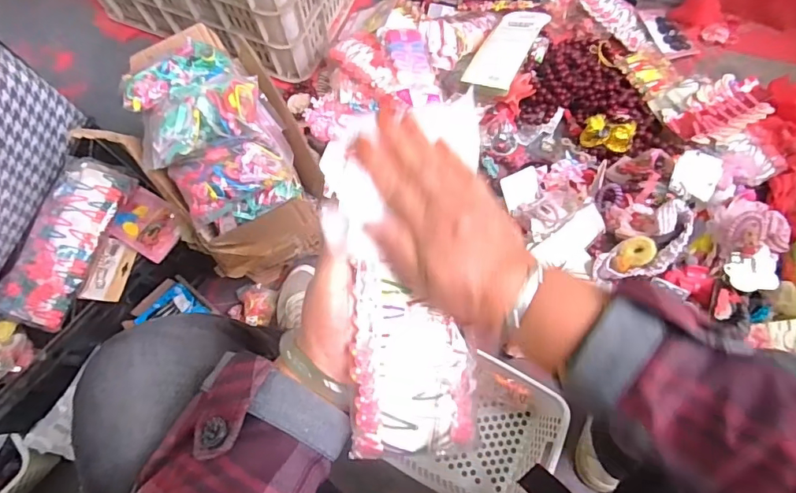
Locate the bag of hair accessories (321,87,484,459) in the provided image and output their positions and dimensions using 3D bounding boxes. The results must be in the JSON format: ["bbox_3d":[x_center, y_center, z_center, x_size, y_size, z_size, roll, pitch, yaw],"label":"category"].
[{"bbox_3d":[0.006,0.028,0.326,0.095,0.037,0.222,-2,89,1],"label":"bag of hair accessories"}]

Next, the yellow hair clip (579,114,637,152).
[{"bbox_3d":[0.374,-0.197,0.857,0.087,0.037,0.055,16,73,7],"label":"yellow hair clip"}]

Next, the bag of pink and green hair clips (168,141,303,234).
[{"bbox_3d":[-0.204,-0.081,0.616,0.136,0.067,0.085,-26,73,-6],"label":"bag of pink and green hair clips"}]

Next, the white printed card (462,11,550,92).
[{"bbox_3d":[0.198,-0.365,0.886,0.089,0.011,0.212,20,63,25],"label":"white printed card"}]

